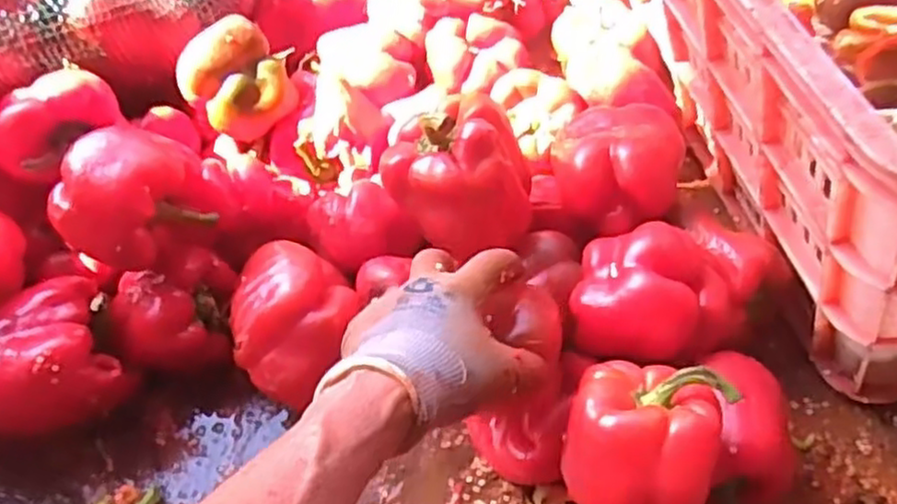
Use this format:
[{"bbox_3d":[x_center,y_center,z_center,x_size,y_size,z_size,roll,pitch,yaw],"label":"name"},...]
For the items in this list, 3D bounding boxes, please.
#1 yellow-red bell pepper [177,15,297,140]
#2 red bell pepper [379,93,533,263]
[{"bbox_3d":[-0.172,-0.142,0.594,0.087,0.074,0.076,-27,56,-11],"label":"yellow-red bell pepper"},{"bbox_3d":[0.006,-0.062,0.516,0.099,0.085,0.096,-4,55,5],"label":"red bell pepper"}]

